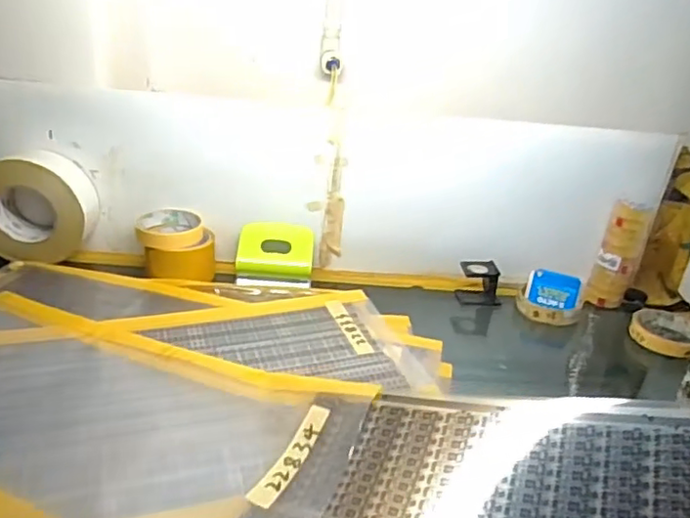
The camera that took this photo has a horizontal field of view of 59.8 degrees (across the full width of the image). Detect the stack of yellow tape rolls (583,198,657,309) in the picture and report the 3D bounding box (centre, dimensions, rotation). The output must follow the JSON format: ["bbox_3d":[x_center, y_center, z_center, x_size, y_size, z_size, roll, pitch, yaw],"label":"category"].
[{"bbox_3d":[0.372,-0.006,0.816,0.051,0.143,0.038,19,31,28],"label":"stack of yellow tape rolls"}]

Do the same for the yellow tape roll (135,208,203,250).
[{"bbox_3d":[-0.230,-0.040,0.793,0.081,0.028,0.081,-1,27,-10],"label":"yellow tape roll"}]

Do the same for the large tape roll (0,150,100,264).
[{"bbox_3d":[-0.403,-0.068,0.776,0.149,0.126,0.064,1,27,-6],"label":"large tape roll"}]

